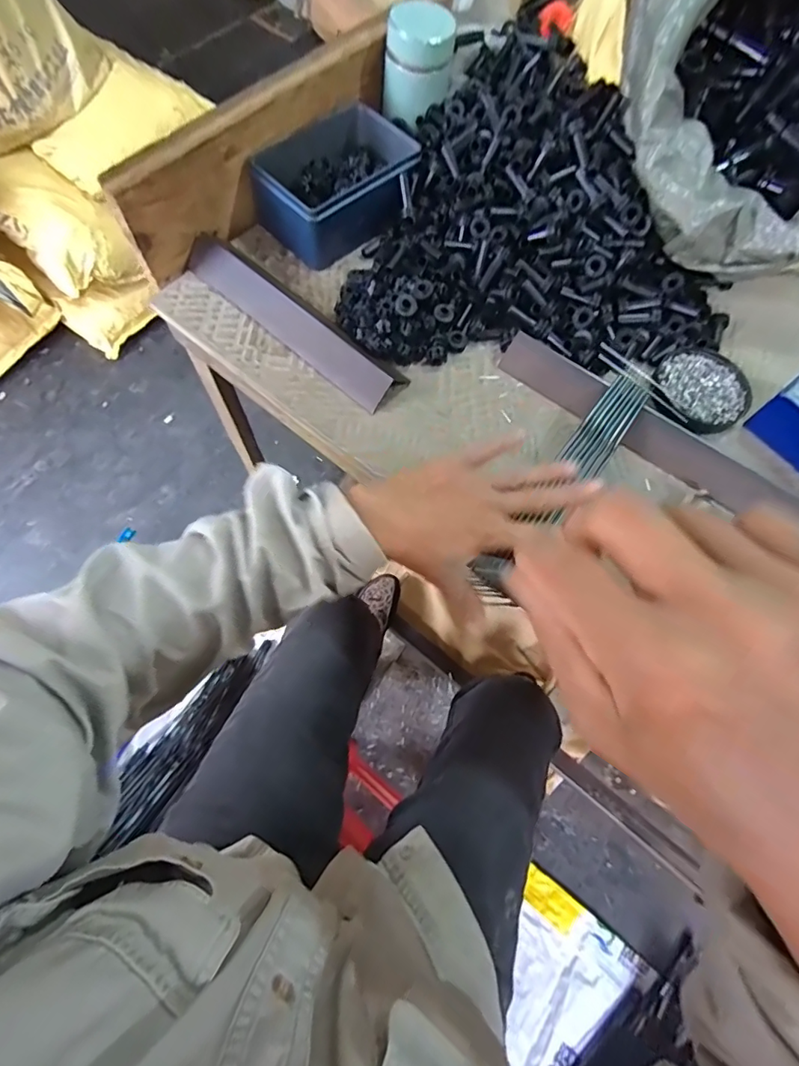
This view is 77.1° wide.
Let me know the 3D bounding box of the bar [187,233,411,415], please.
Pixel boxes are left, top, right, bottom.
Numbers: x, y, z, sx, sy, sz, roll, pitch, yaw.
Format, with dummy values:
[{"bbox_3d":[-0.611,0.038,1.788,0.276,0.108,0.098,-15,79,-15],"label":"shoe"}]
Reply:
[{"bbox_3d":[-0.099,-0.198,0.452,0.243,0.028,0.045,40,72,12],"label":"bar"}]

